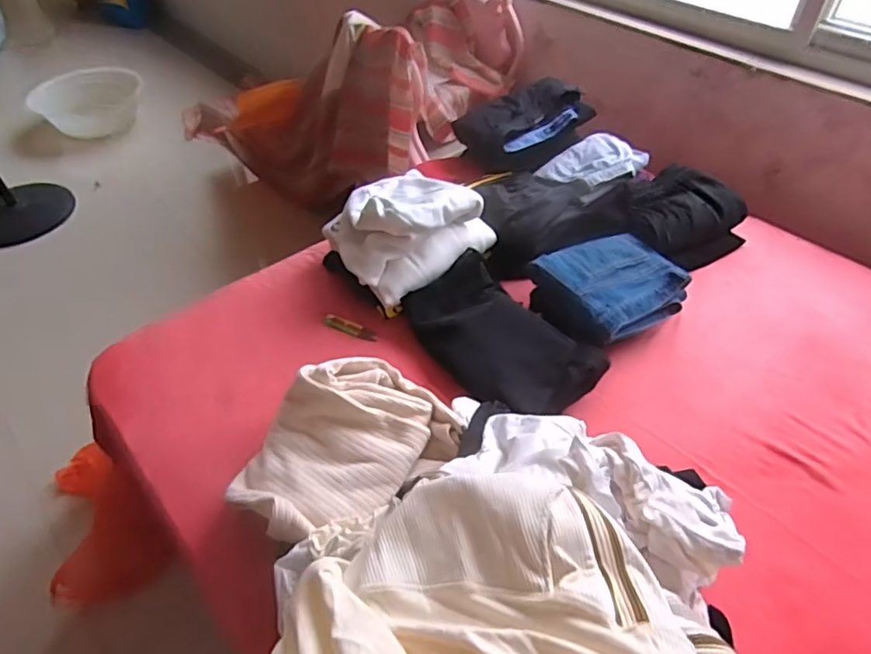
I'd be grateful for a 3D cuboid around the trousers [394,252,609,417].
[{"bbox_3d":[0.112,0.024,1.046,0.206,0.076,0.357,-33,55,-26],"label":"trousers"}]

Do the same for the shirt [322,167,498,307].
[{"bbox_3d":[-0.061,-0.211,1.150,0.278,0.134,0.244,-31,54,-26],"label":"shirt"}]

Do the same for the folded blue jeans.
[{"bbox_3d":[0.333,-0.075,1.114,0.252,0.073,0.223,-25,52,-22],"label":"folded blue jeans"}]

